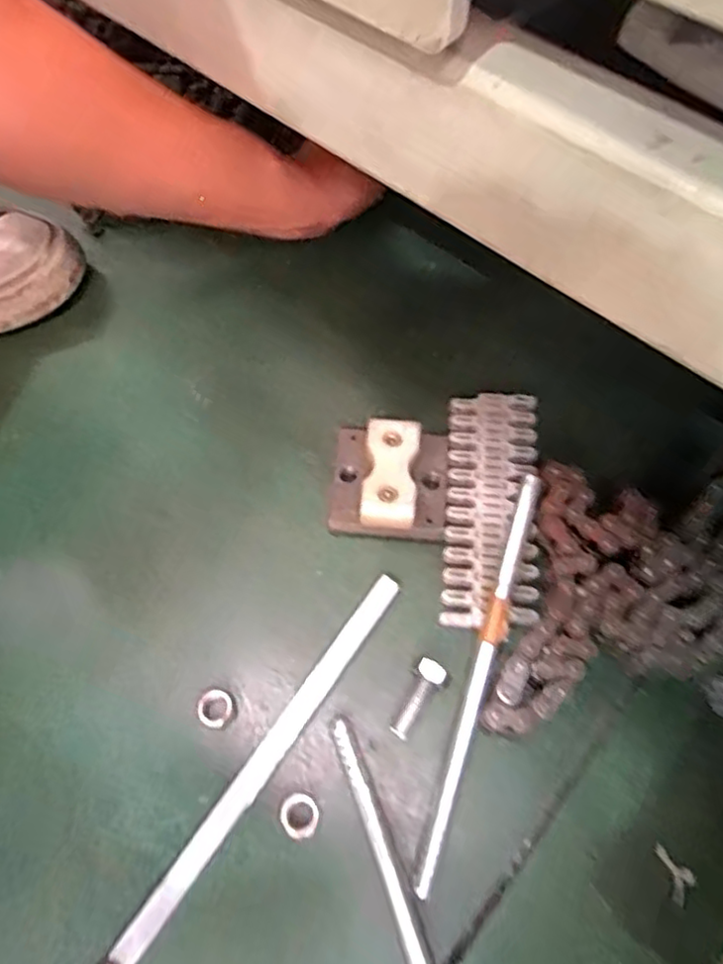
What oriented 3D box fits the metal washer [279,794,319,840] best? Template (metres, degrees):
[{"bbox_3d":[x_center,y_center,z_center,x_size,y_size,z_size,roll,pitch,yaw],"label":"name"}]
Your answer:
[{"bbox_3d":[-0.030,0.162,0.325,0.019,0.008,0.019,25,66,11],"label":"metal washer"}]

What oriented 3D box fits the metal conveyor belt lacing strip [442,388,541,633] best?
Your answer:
[{"bbox_3d":[0.076,0.014,0.396,0.050,0.017,0.146,5,64,2],"label":"metal conveyor belt lacing strip"}]

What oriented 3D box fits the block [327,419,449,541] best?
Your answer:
[{"bbox_3d":[0.017,-0.001,0.394,0.066,0.030,0.067,4,64,1],"label":"block"}]

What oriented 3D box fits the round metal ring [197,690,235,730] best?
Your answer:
[{"bbox_3d":[-0.075,0.118,0.347,0.019,0.007,0.019,0,64,0],"label":"round metal ring"}]

